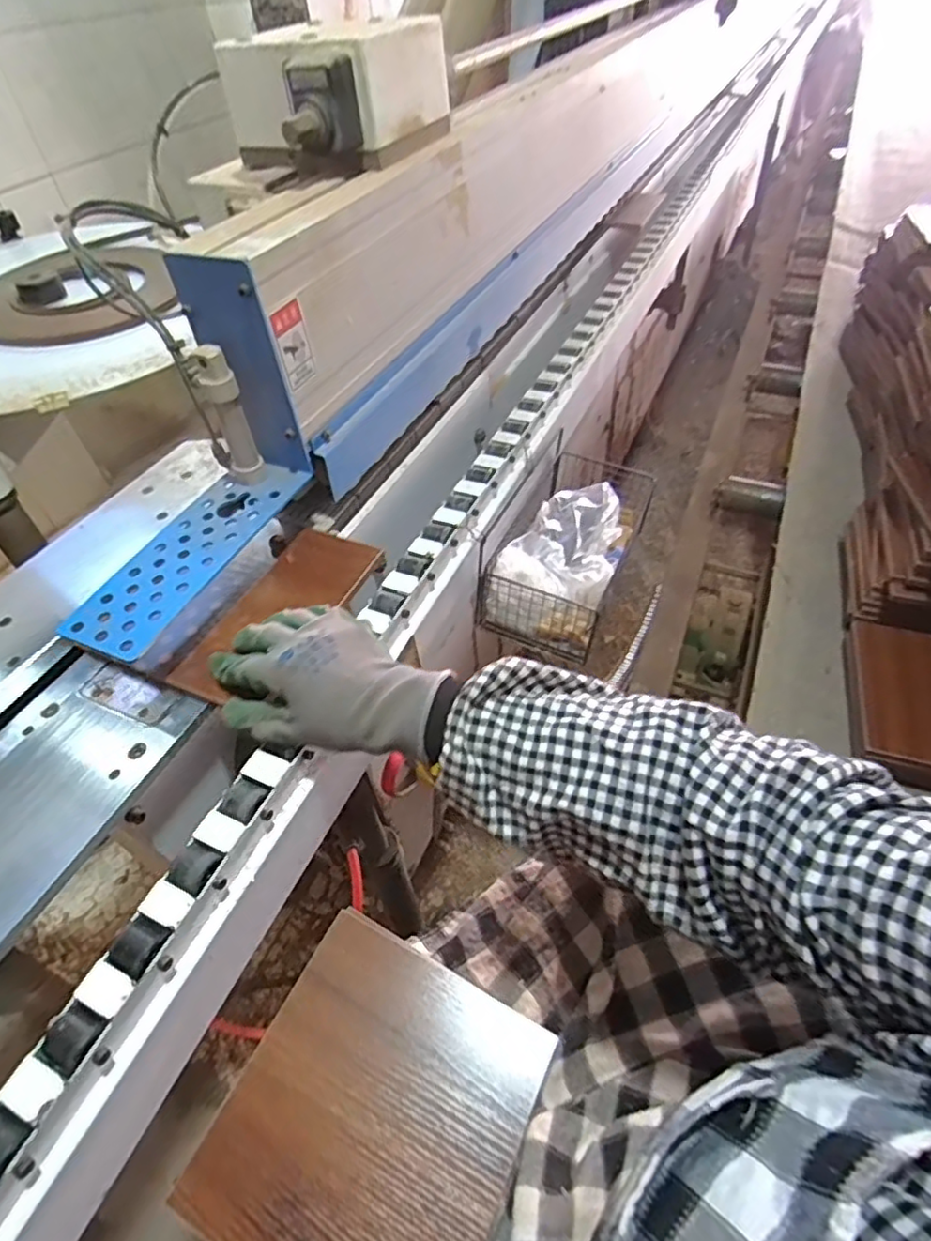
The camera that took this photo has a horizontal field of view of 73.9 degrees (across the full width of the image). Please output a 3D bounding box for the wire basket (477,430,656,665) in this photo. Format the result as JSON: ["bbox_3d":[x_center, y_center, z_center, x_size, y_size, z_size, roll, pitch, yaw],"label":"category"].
[{"bbox_3d":[0.123,-0.097,0.739,0.127,0.111,0.259,17,52,18],"label":"wire basket"}]

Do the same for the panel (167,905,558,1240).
[{"bbox_3d":[-0.059,0.325,0.410,0.182,0.016,0.189,21,53,21],"label":"panel"}]

